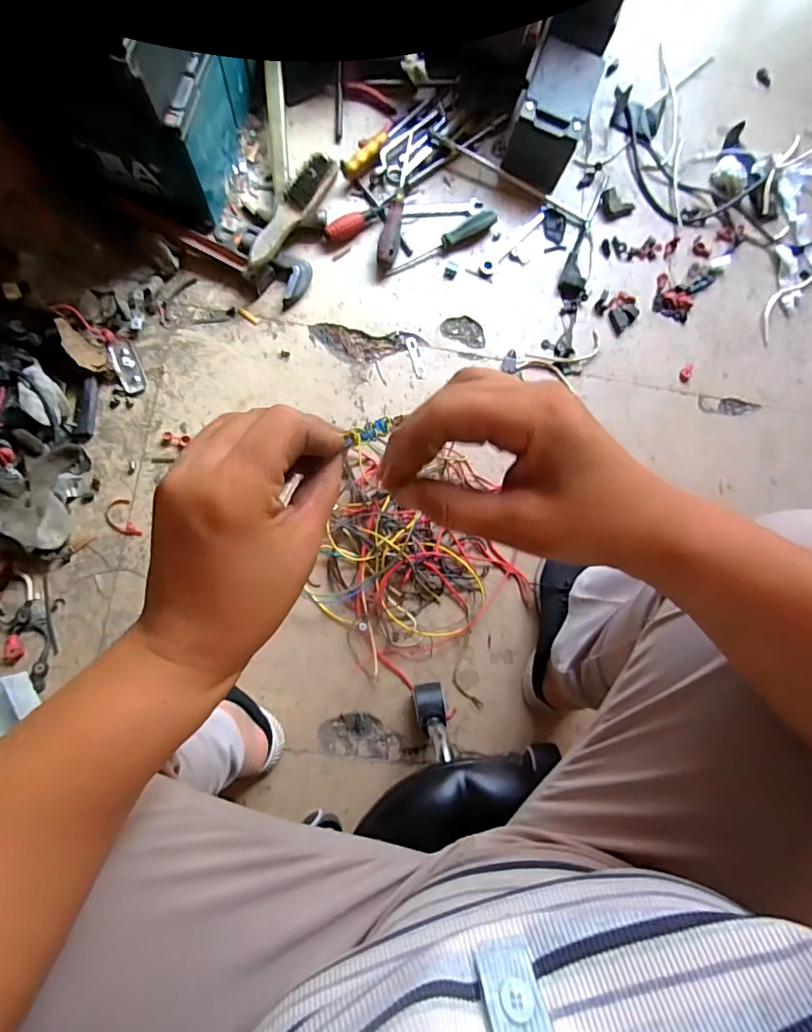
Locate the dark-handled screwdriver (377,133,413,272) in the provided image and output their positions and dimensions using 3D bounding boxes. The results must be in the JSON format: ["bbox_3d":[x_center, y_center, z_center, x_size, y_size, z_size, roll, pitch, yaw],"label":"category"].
[{"bbox_3d":[-0.016,-0.481,0.757,0.029,0.031,0.214,9,82,-4],"label":"dark-handled screwdriver"}]

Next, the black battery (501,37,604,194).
[{"bbox_3d":[0.226,-0.618,0.764,0.102,0.095,0.164,19,81,-2],"label":"black battery"}]

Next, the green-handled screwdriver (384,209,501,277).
[{"bbox_3d":[0.054,-0.420,0.758,0.192,0.028,0.022,-30,86,-8],"label":"green-handled screwdriver"}]

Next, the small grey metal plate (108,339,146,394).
[{"bbox_3d":[-0.391,-0.211,0.694,0.030,0.012,0.078,-21,85,-7],"label":"small grey metal plate"}]

